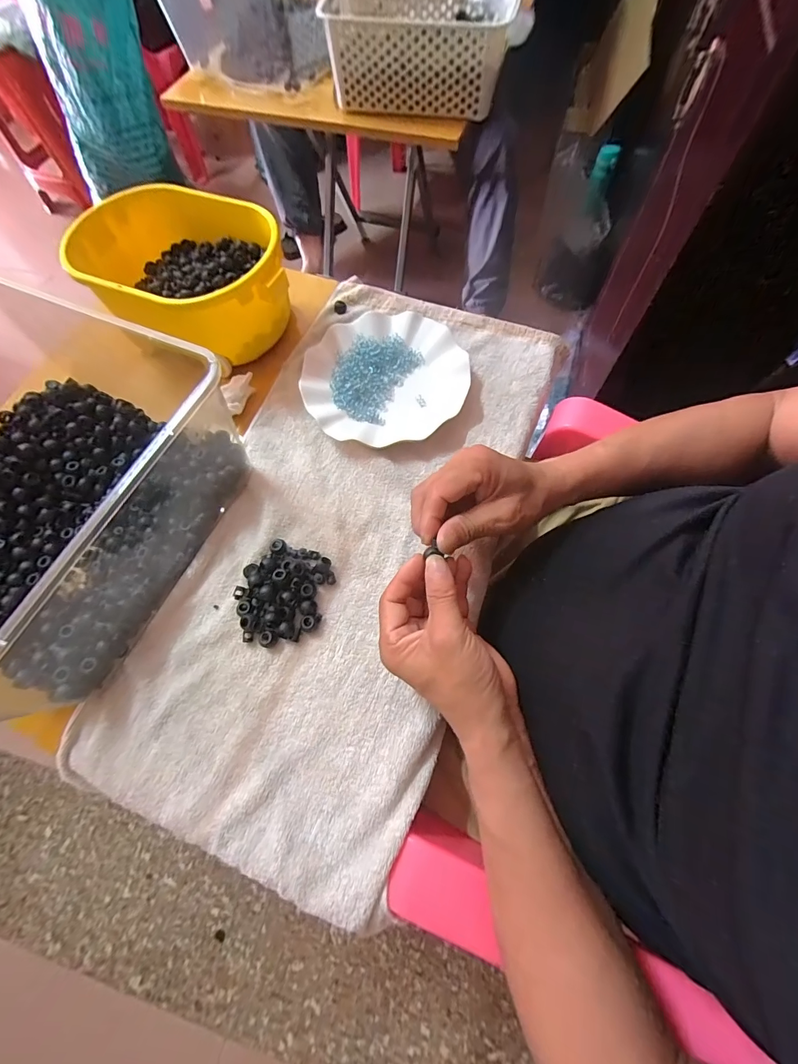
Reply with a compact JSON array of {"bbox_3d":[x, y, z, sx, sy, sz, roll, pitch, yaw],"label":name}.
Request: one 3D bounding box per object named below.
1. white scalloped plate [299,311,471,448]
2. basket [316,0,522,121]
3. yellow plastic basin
[{"bbox_3d":[-0.017,-0.179,0.446,0.176,0.025,0.163,-1,68,2],"label":"white scalloped plate"},{"bbox_3d":[0.032,-0.838,0.673,0.310,0.109,0.208,11,69,7],"label":"basket"},{"bbox_3d":[-0.235,-0.287,0.457,0.234,0.104,0.171,32,73,14],"label":"yellow plastic basin"}]

